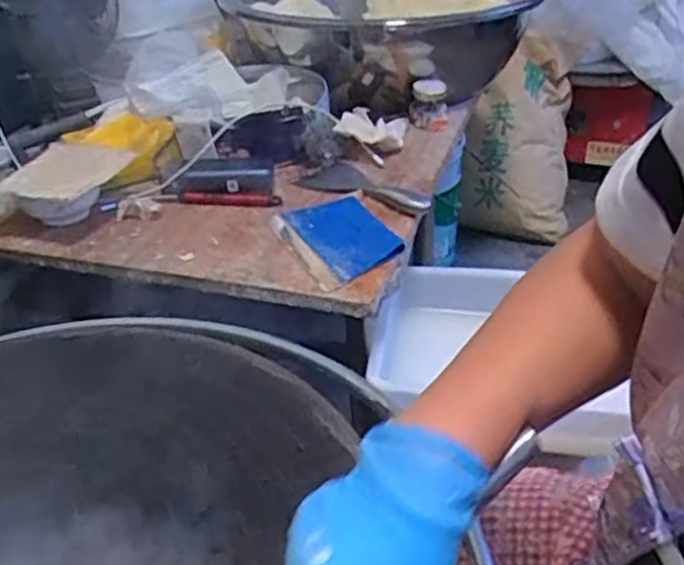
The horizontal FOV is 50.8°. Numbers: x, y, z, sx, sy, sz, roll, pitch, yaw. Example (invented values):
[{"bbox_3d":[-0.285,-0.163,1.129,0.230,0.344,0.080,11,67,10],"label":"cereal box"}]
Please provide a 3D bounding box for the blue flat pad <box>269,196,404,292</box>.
[{"bbox_3d":[-0.005,-0.058,0.913,0.123,0.017,0.182,-17,36,-21],"label":"blue flat pad"}]

